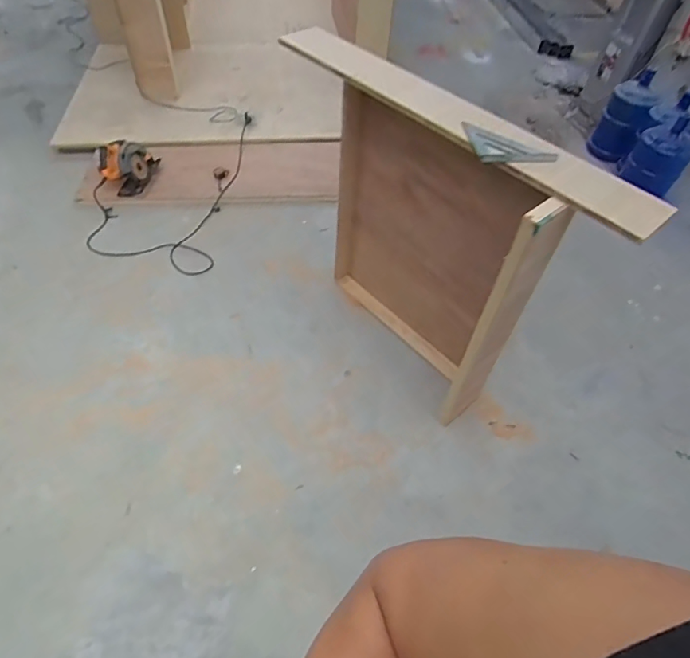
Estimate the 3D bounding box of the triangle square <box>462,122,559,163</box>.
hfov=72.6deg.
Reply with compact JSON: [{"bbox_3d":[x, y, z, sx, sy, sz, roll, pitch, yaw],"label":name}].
[{"bbox_3d":[0.358,-0.409,1.073,0.222,0.017,0.098,32,65,20],"label":"triangle square"}]

